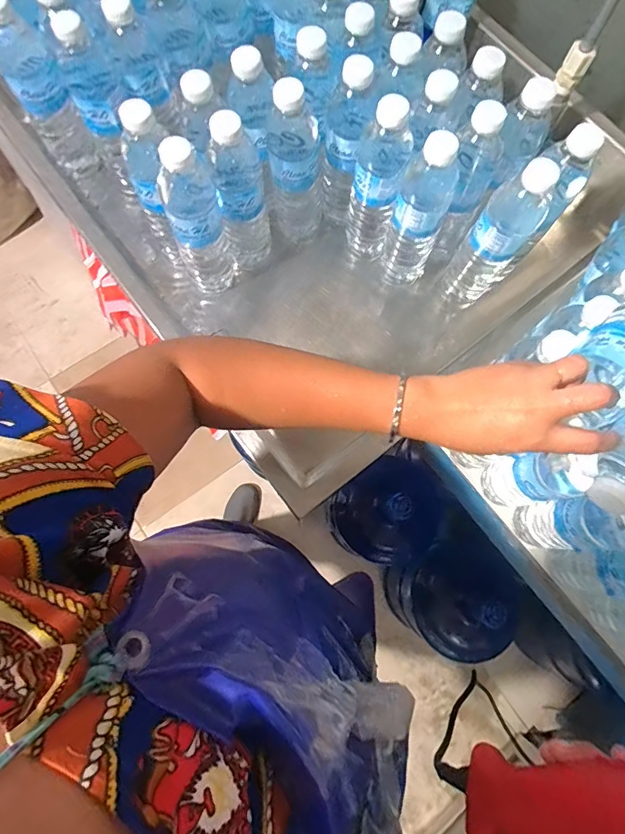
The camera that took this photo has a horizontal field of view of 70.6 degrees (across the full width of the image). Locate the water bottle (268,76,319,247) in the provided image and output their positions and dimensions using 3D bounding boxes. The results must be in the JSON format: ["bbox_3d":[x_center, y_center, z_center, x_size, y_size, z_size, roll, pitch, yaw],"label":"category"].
[{"bbox_3d":[-0.021,-0.303,0.535,0.062,0.197,0.057,1,74,-2],"label":"water bottle"}]

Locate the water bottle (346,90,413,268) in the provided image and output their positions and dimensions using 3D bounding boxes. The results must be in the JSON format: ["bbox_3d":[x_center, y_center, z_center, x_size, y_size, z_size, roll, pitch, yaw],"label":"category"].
[{"bbox_3d":[0.074,-0.262,0.532,0.056,0.211,0.064,9,74,0],"label":"water bottle"}]

